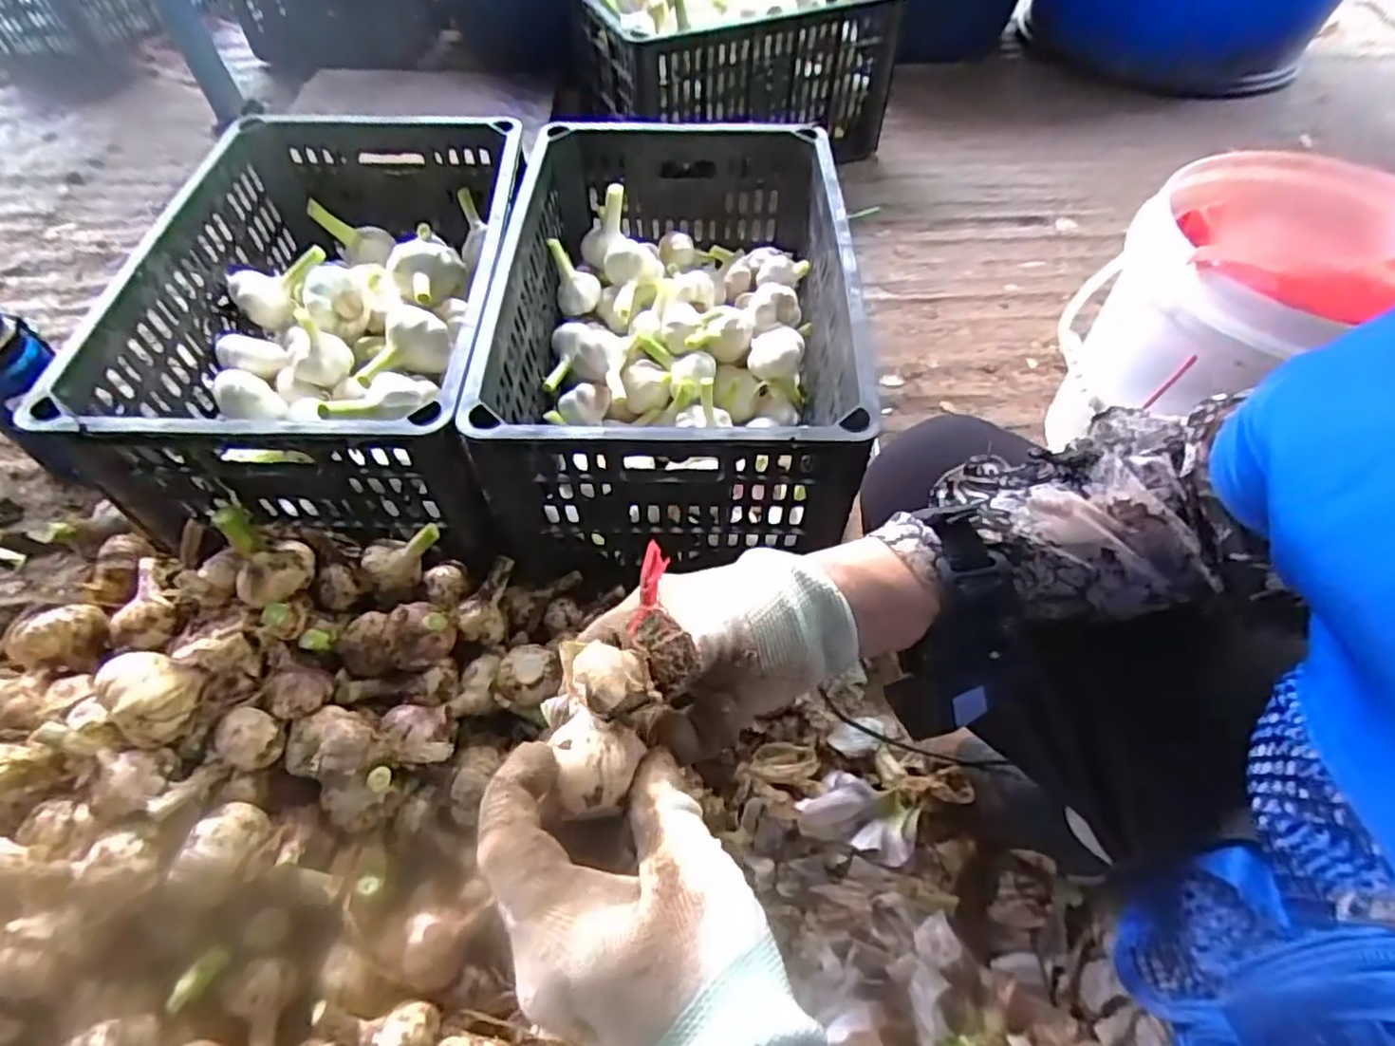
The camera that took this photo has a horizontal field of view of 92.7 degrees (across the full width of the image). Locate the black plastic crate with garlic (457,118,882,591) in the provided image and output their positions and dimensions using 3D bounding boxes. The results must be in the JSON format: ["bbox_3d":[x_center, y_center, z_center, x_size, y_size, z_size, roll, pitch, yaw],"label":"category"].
[{"bbox_3d":[-0.015,-0.182,0.664,0.299,0.232,0.453,2,54,2],"label":"black plastic crate with garlic"}]

